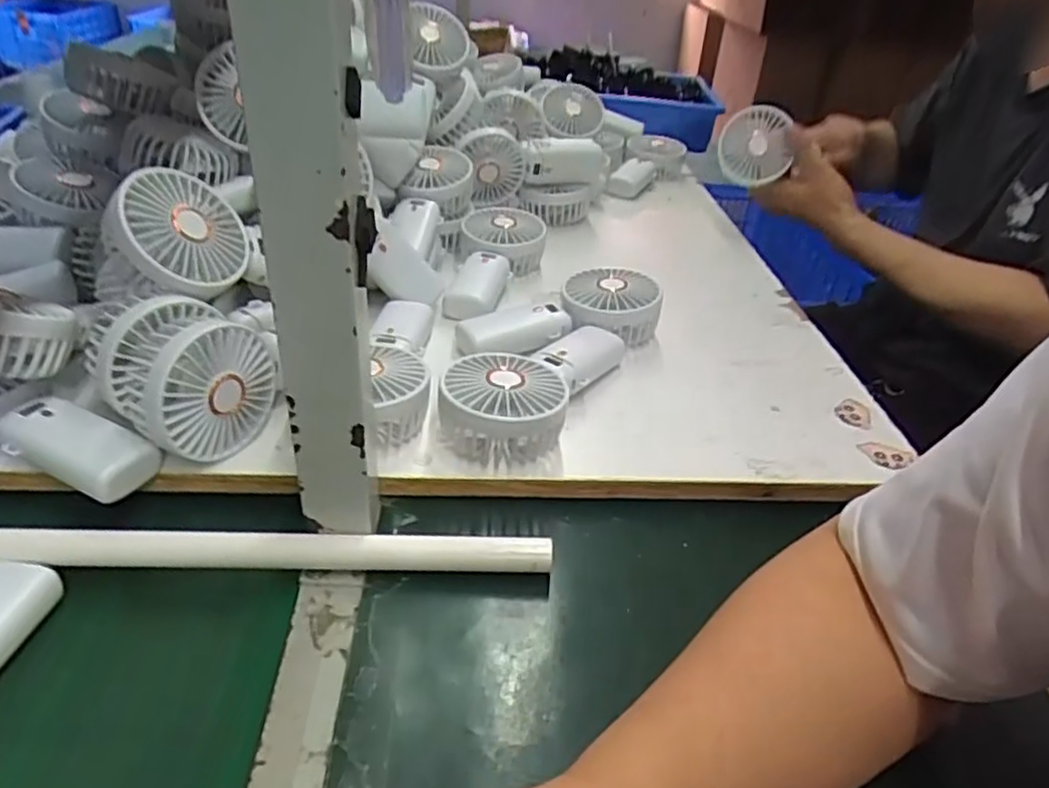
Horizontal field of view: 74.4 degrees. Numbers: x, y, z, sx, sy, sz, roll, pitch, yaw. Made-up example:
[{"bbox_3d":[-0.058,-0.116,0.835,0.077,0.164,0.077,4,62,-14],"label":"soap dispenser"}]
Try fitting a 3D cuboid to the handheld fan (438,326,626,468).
[{"bbox_3d":[0.009,-0.009,0.520,0.081,0.064,0.178,9,33,23],"label":"handheld fan"}]

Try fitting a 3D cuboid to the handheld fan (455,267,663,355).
[{"bbox_3d":[0.034,-0.060,0.610,0.185,0.065,0.070,-14,31,-14],"label":"handheld fan"}]

